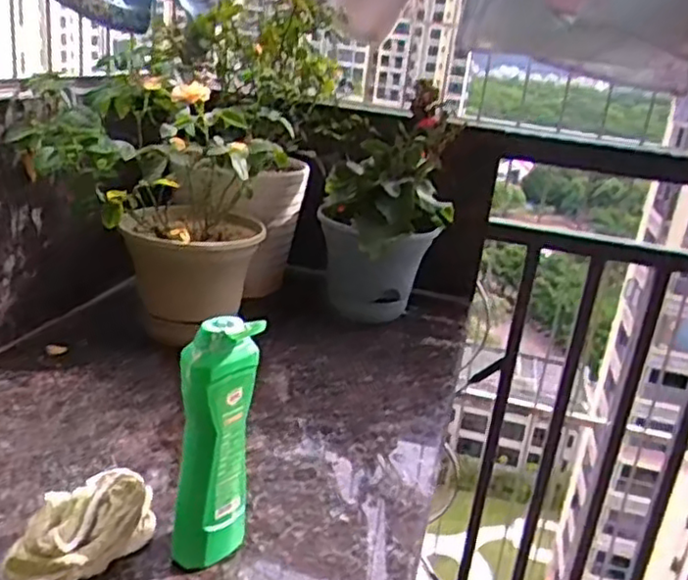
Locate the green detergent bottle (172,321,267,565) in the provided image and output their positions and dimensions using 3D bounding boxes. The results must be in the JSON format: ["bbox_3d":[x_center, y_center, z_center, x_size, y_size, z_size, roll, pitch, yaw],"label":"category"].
[{"bbox_3d":[-0.099,0.123,0.547,0.049,0.211,0.050,8,20,5],"label":"green detergent bottle"}]

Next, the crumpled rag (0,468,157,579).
[{"bbox_3d":[-0.204,0.188,0.548,0.056,0.062,0.129,18,23,30],"label":"crumpled rag"}]

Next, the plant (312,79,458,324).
[{"bbox_3d":[0.062,-0.118,1.074,0.194,0.347,0.175,8,20,5],"label":"plant"}]

